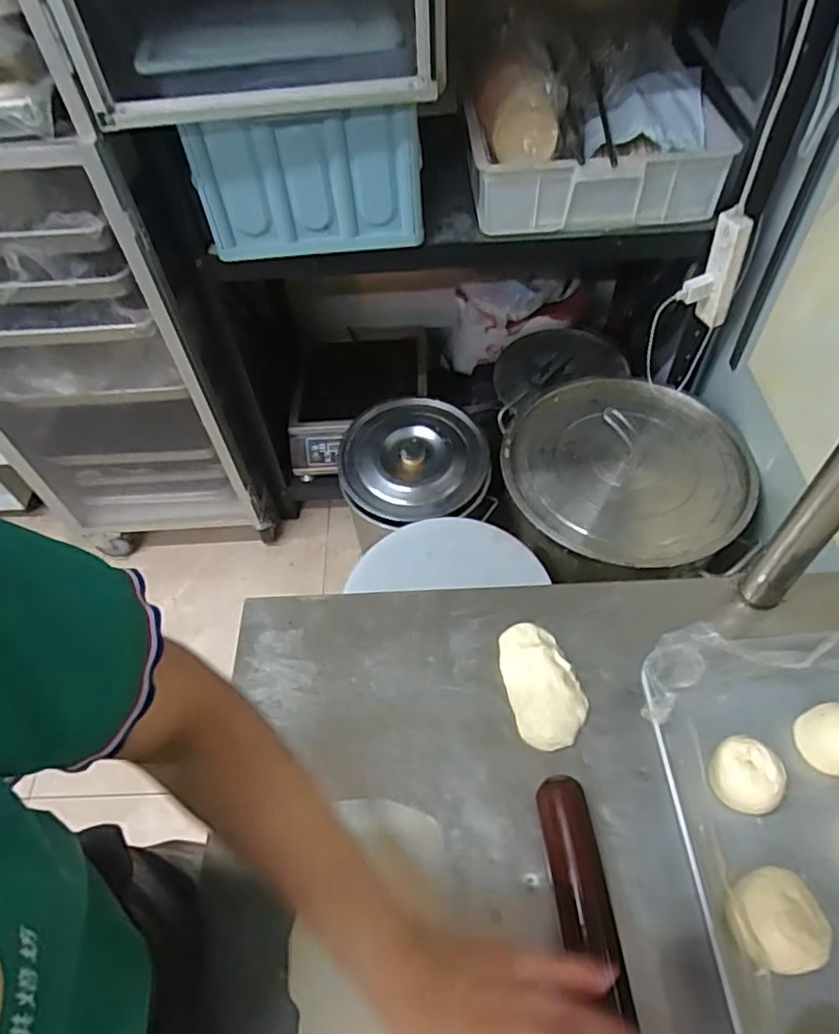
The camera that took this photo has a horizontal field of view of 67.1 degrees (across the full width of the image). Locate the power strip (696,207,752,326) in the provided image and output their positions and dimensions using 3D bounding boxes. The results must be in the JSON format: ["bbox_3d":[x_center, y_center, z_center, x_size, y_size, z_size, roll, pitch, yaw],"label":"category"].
[{"bbox_3d":[0.528,-0.424,1.106,0.068,0.211,0.030,21,59,16],"label":"power strip"}]

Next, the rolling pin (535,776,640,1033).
[{"bbox_3d":[0.127,0.348,0.424,0.037,0.037,0.321,-6,55,-1],"label":"rolling pin"}]

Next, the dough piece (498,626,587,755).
[{"bbox_3d":[0.109,0.148,0.573,0.063,0.023,0.113,-13,56,-6],"label":"dough piece"}]

